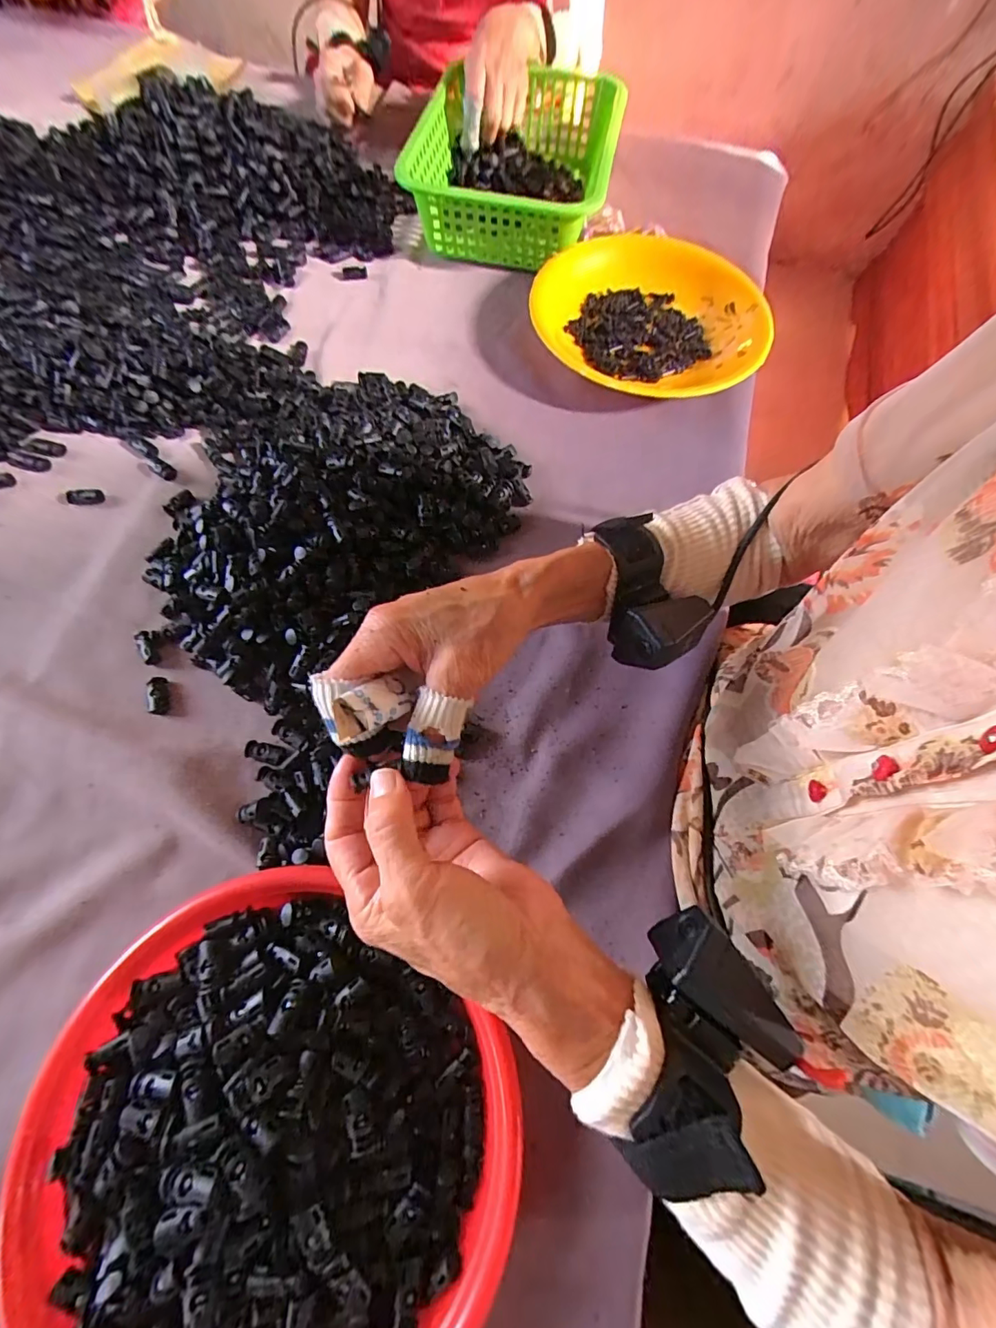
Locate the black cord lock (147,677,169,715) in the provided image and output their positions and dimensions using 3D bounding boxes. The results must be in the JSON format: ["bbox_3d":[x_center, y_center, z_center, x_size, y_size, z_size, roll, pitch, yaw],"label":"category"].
[{"bbox_3d":[-0.256,0.023,0.360,0.013,0.007,0.029,-8,69,-6],"label":"black cord lock"}]

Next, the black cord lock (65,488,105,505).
[{"bbox_3d":[-0.366,-0.147,0.424,0.031,0.011,0.012,-5,69,-4],"label":"black cord lock"}]

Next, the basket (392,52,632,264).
[{"bbox_3d":[0.026,-0.597,0.575,0.215,0.085,0.325,11,68,2],"label":"basket"}]

